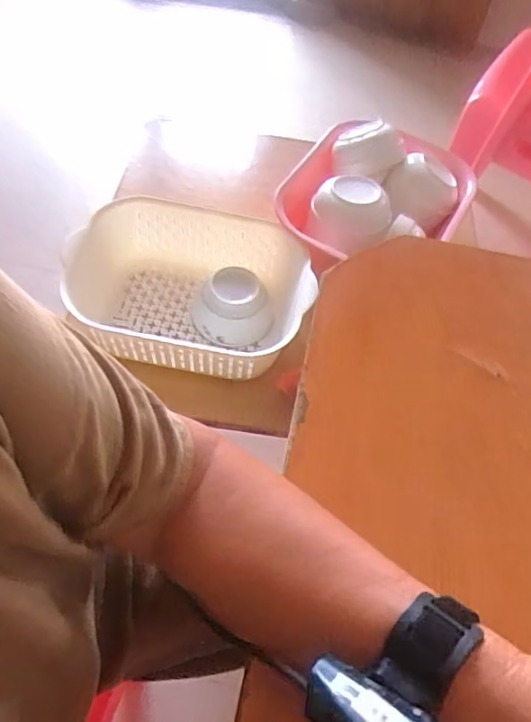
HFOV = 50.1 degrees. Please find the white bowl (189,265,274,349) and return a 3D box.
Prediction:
[{"bbox_3d":[-0.042,-0.069,0.745,0.086,0.070,0.093,2,57,-4],"label":"white bowl"}]

